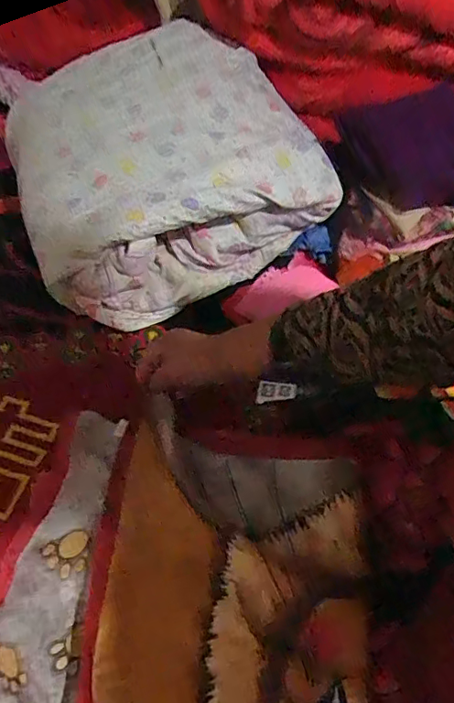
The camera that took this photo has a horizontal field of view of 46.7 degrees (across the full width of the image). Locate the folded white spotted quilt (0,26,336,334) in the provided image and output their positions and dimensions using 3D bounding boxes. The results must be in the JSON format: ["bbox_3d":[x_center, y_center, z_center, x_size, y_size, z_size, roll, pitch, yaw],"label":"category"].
[{"bbox_3d":[-0.083,-0.250,0.741,0.404,0.241,0.286,-16,56,-16],"label":"folded white spotted quilt"}]

